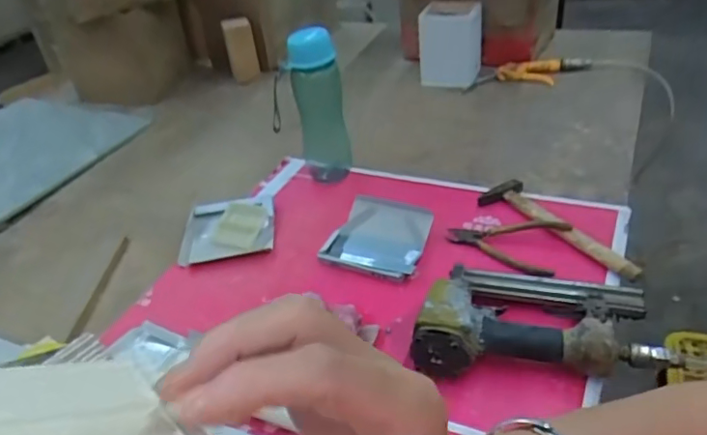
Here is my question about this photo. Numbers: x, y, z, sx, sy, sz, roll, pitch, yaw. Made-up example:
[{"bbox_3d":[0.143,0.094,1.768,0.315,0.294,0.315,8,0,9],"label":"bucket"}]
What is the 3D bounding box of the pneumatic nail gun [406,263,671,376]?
[{"bbox_3d":[0.192,0.100,0.612,0.250,0.059,0.161,1,36,10],"label":"pneumatic nail gun"}]

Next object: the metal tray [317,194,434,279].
[{"bbox_3d":[0.030,0.022,0.777,0.136,0.045,0.123,9,38,21],"label":"metal tray"}]

